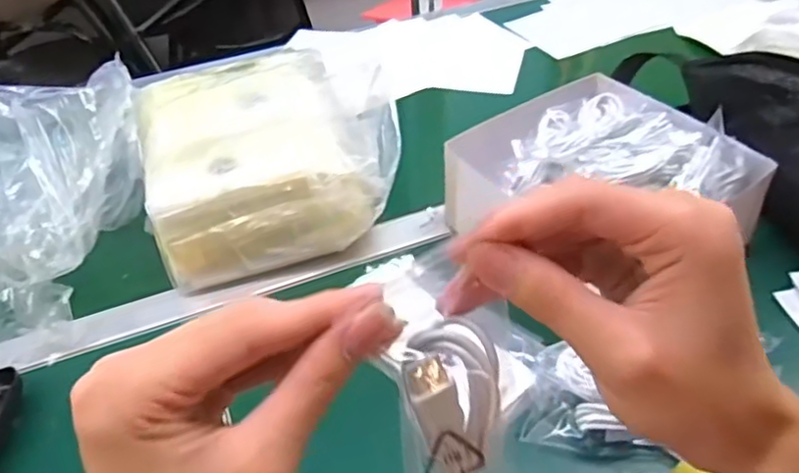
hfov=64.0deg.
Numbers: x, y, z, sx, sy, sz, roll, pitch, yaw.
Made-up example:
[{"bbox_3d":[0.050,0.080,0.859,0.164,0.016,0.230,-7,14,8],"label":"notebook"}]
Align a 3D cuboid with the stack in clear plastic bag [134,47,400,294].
[{"bbox_3d":[-0.130,-0.085,0.629,0.229,0.116,0.217,-16,44,-12],"label":"stack in clear plastic bag"}]

